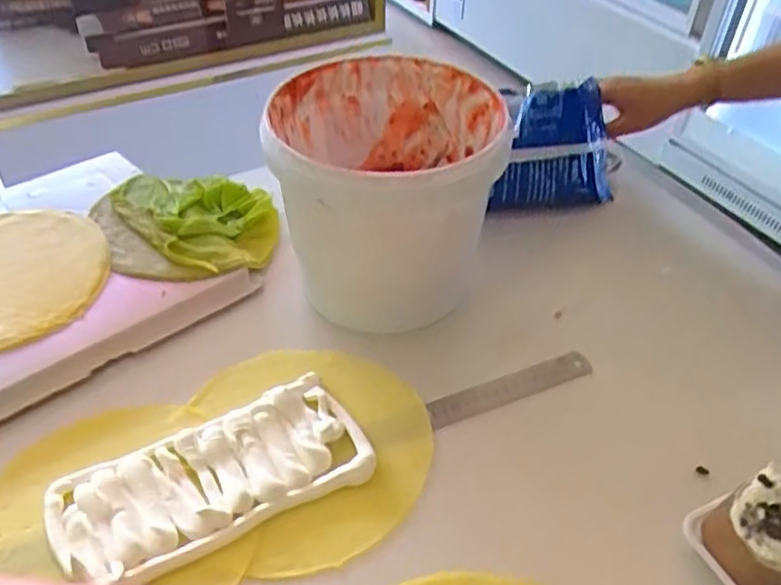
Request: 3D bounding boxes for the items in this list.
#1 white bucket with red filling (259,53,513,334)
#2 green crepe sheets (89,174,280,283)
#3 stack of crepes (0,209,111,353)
[{"bbox_3d":[0.000,-0.086,0.646,0.191,0.191,0.199,1,43,-1],"label":"white bucket with red filling"},{"bbox_3d":[-0.212,-0.075,0.726,0.170,0.034,0.187,-17,46,-19],"label":"green crepe sheets"},{"bbox_3d":[-0.365,-0.010,0.640,0.193,0.014,0.198,32,54,30],"label":"stack of crepes"}]

